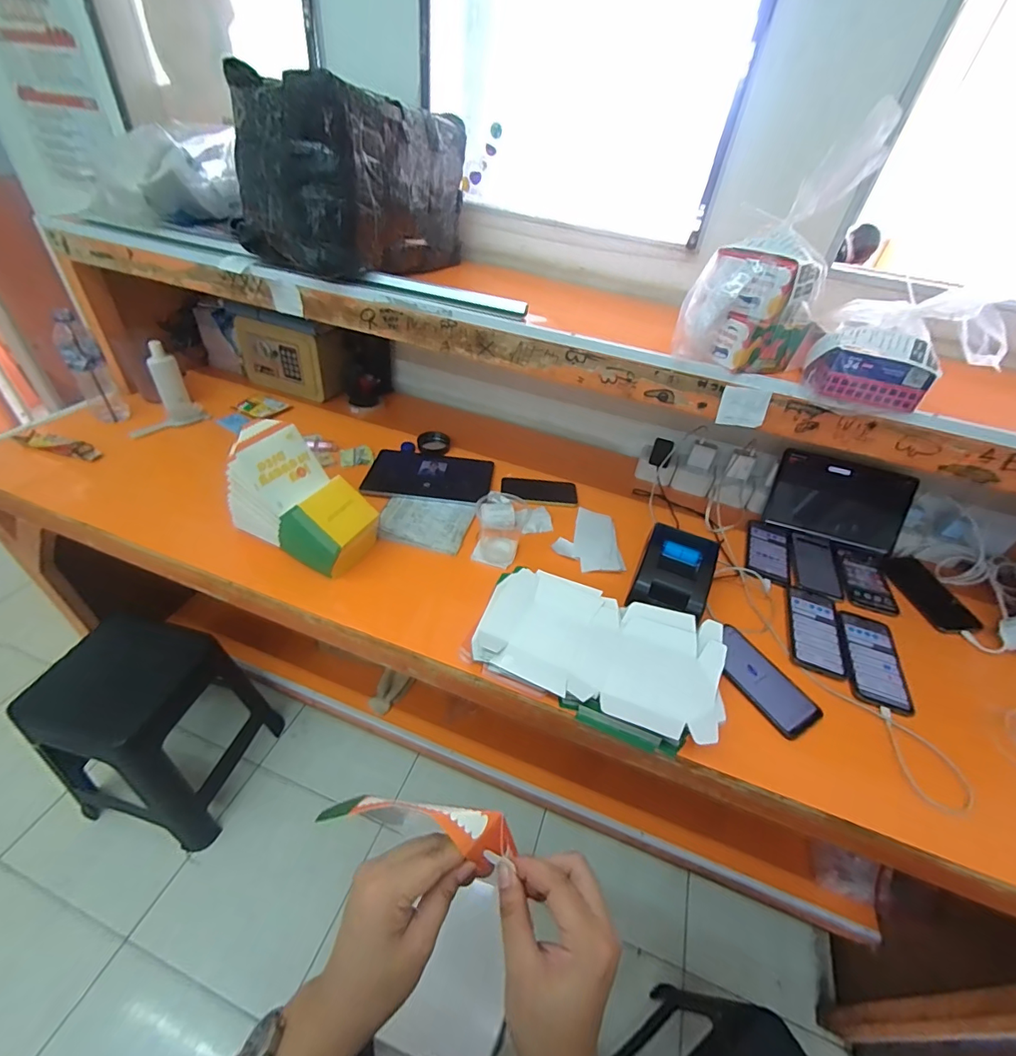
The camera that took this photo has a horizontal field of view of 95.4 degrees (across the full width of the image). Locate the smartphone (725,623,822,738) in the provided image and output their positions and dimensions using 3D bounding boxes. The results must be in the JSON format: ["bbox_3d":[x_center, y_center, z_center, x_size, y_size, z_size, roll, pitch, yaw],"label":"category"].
[{"bbox_3d":[0.373,0.217,0.674,0.090,0.016,0.159,-18,47,-27],"label":"smartphone"}]

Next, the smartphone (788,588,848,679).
[{"bbox_3d":[0.504,0.166,0.756,0.080,0.015,0.168,19,42,13],"label":"smartphone"}]

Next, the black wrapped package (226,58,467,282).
[{"bbox_3d":[-0.252,-0.580,0.778,0.226,0.221,0.336,21,43,15],"label":"black wrapped package"}]

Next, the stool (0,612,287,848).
[{"bbox_3d":[-0.848,0.497,1.139,0.334,0.452,0.330,13,41,5],"label":"stool"}]

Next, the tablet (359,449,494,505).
[{"bbox_3d":[-0.163,-0.105,0.956,0.250,0.014,0.159,8,41,0],"label":"tablet"}]

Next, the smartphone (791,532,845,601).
[{"bbox_3d":[0.587,0.070,0.879,0.080,0.006,0.171,20,42,13],"label":"smartphone"}]

